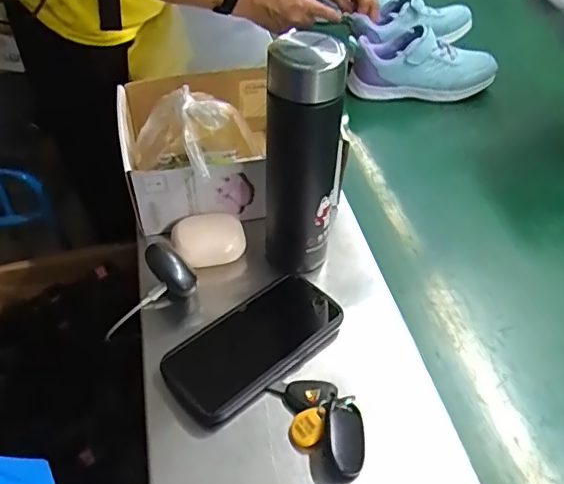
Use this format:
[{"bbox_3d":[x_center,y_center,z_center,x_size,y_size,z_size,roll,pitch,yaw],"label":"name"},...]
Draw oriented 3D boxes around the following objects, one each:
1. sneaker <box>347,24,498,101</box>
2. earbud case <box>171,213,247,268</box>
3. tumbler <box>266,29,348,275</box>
[{"bbox_3d":[0.209,-0.260,0.834,0.218,0.090,0.074,2,45,4],"label":"sneaker"},{"bbox_3d":[-0.076,-0.004,0.577,0.070,0.027,0.054,-16,47,-13],"label":"earbud case"},{"bbox_3d":[0.018,-0.074,0.506,0.068,0.226,0.064,1,45,3],"label":"tumbler"}]

